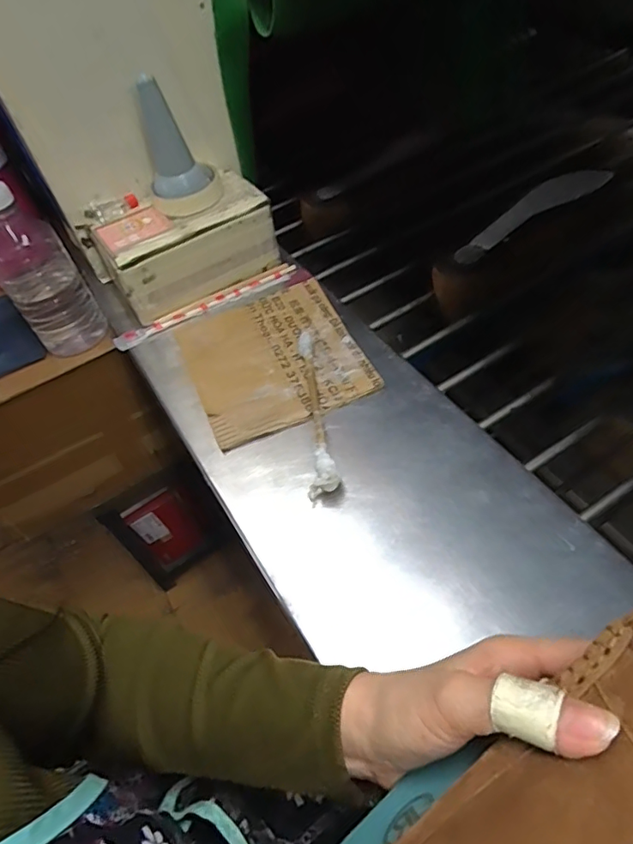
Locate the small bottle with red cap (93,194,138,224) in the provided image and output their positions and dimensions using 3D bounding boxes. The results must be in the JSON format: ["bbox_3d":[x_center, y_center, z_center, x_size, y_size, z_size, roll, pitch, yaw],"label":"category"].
[{"bbox_3d":[-0.234,-0.251,0.614,0.049,0.015,0.021,-28,54,-12],"label":"small bottle with red cap"}]

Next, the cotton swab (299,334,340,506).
[{"bbox_3d":[0.001,-0.013,0.504,0.024,0.023,0.187,-7,52,3],"label":"cotton swab"}]

